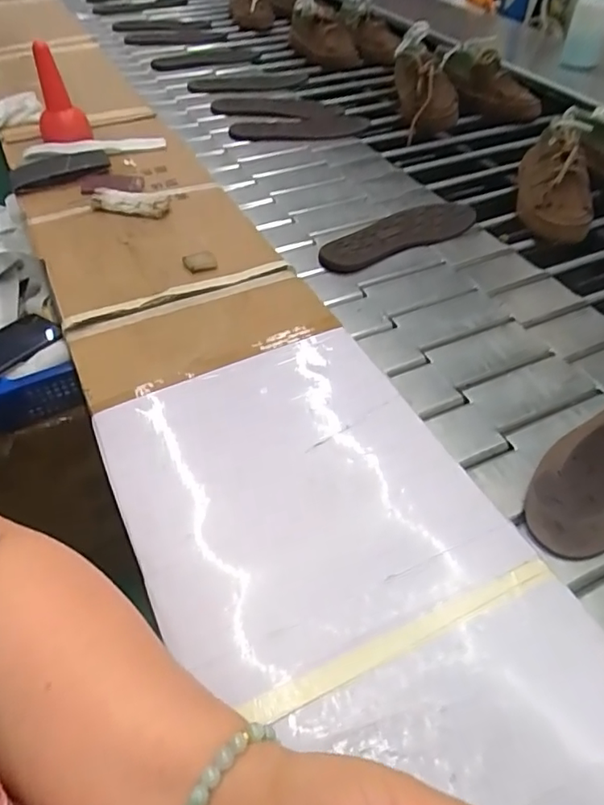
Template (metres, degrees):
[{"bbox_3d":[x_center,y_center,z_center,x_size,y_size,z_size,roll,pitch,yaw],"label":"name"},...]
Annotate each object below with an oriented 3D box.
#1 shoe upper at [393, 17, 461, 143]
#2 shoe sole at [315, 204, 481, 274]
[{"bbox_3d":[0.231,-0.604,1.033,0.092,0.129,0.250,-4,48,-1],"label":"shoe upper"},{"bbox_3d":[0.133,-0.233,0.747,0.250,0.015,0.081,-26,52,-20],"label":"shoe sole"}]

